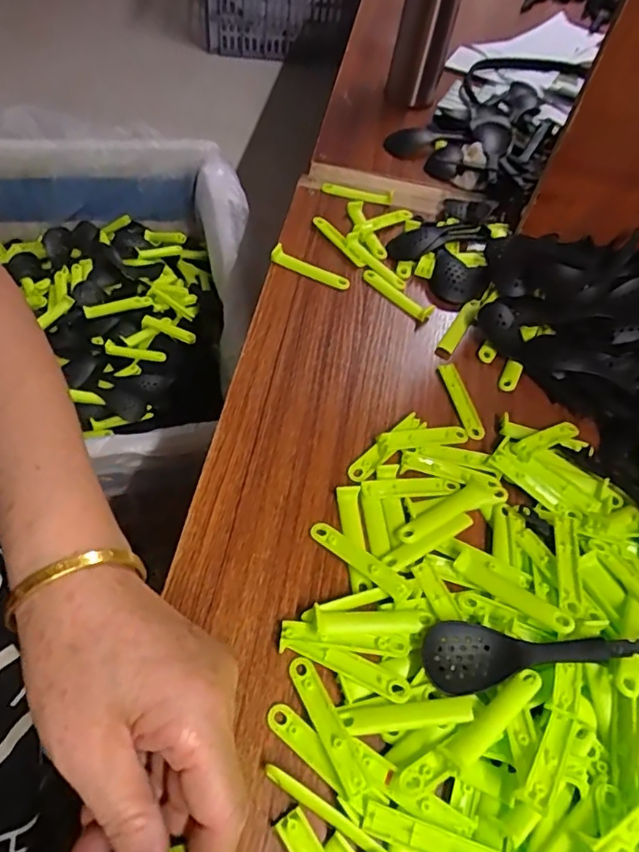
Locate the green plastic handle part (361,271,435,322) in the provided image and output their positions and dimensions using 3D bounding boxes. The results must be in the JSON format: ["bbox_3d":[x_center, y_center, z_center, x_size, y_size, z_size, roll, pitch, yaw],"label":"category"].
[{"bbox_3d":[0.072,-0.121,0.530,0.074,0.014,0.020,39,61,23],"label":"green plastic handle part"}]

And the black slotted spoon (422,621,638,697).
[{"bbox_3d":[0.126,0.133,0.329,0.127,0.020,0.037,-7,53,11],"label":"black slotted spoon"}]

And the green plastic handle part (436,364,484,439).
[{"bbox_3d":[0.117,-0.021,0.465,0.015,0.005,0.075,-9,55,-9],"label":"green plastic handle part"}]

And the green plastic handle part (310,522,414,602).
[{"bbox_3d":[0.025,0.087,0.369,0.075,0.009,0.015,34,60,20],"label":"green plastic handle part"}]

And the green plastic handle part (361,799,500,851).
[{"bbox_3d":[0.059,0.207,0.281,0.075,0.006,0.014,17,55,10],"label":"green plastic handle part"}]

